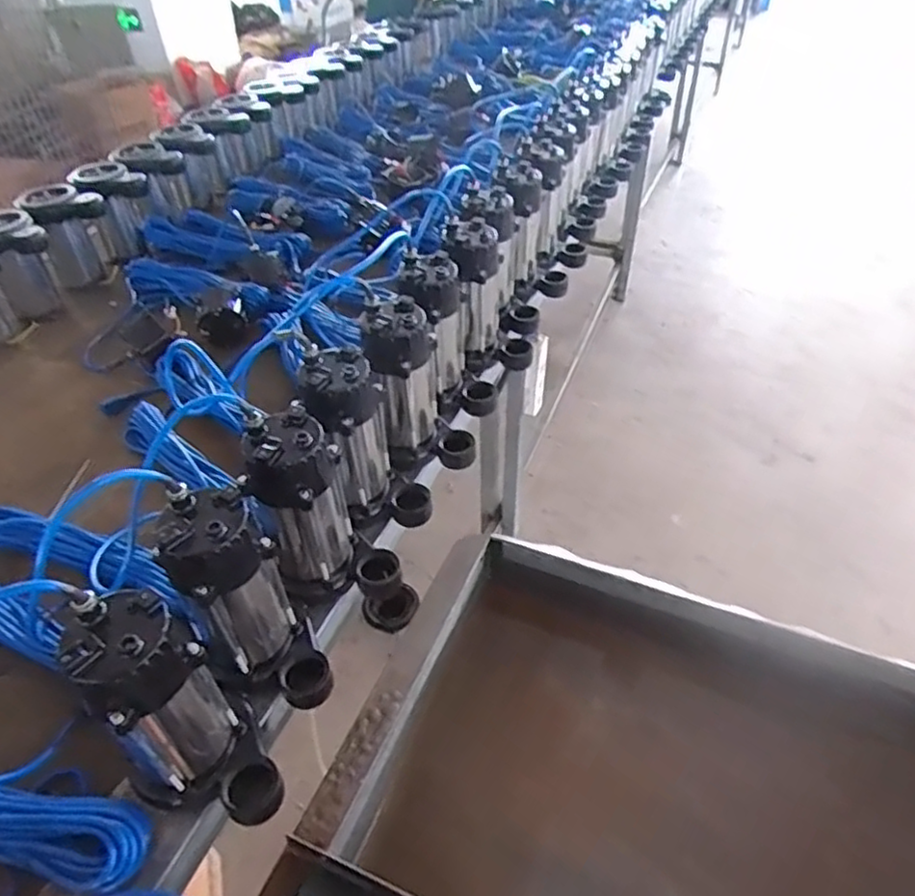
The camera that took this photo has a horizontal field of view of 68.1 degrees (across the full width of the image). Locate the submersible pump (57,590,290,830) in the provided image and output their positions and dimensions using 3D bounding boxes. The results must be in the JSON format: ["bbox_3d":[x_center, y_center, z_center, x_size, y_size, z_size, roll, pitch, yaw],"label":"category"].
[{"bbox_3d":[-0.252,0.245,0.606,0.114,0.223,0.142,-29,49,-26],"label":"submersible pump"}]

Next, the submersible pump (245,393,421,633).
[{"bbox_3d":[-0.158,0.076,0.785,0.130,0.220,0.121,-23,47,-21],"label":"submersible pump"}]

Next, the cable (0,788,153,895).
[{"bbox_3d":[-0.469,0.343,0.644,0.361,0.055,0.072,7,44,10],"label":"cable"}]

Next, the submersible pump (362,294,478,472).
[{"bbox_3d":[-0.050,-0.084,0.954,0.140,0.224,0.104,-2,43,0],"label":"submersible pump"}]

